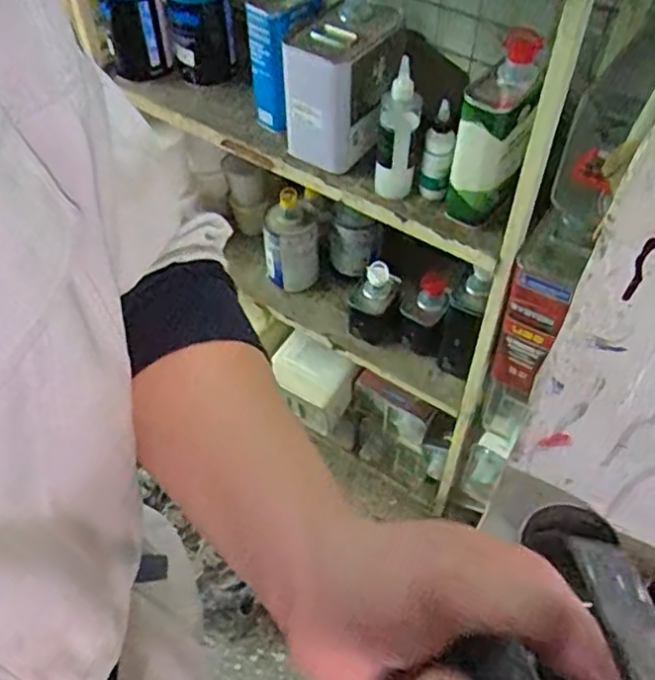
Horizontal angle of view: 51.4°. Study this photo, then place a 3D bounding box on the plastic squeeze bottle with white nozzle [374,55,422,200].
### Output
[{"bbox_3d":[0.082,-0.236,0.796,0.047,0.182,0.036,5,51,4],"label":"plastic squeeze bottle with white nozzle"}]

